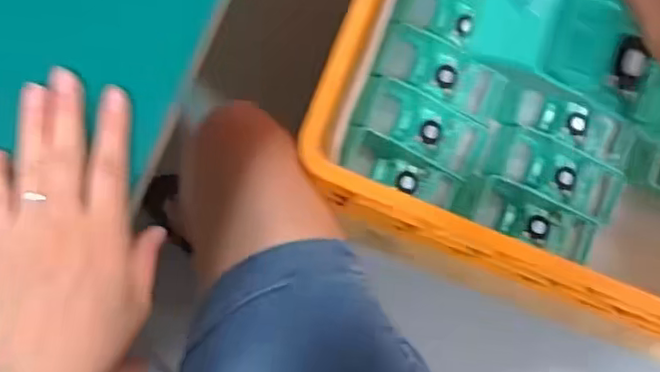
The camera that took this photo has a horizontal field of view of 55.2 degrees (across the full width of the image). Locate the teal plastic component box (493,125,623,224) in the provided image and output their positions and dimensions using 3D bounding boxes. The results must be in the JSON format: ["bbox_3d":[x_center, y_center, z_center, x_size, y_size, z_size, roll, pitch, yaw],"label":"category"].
[{"bbox_3d":[0.319,-0.016,0.897,0.185,0.050,0.083,24,85,0],"label":"teal plastic component box"}]

